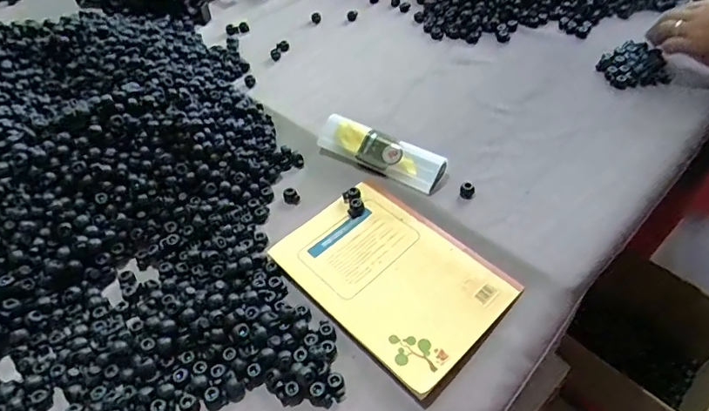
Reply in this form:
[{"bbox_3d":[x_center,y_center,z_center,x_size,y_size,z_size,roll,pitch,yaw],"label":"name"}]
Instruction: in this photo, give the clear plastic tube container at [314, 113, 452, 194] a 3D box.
[{"bbox_3d":[0.028,-0.057,0.559,0.157,0.039,0.042,27,54,25],"label":"clear plastic tube container"}]

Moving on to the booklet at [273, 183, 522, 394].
[{"bbox_3d":[0.033,0.061,0.471,0.139,0.006,0.205,-37,54,-25],"label":"booklet"}]

